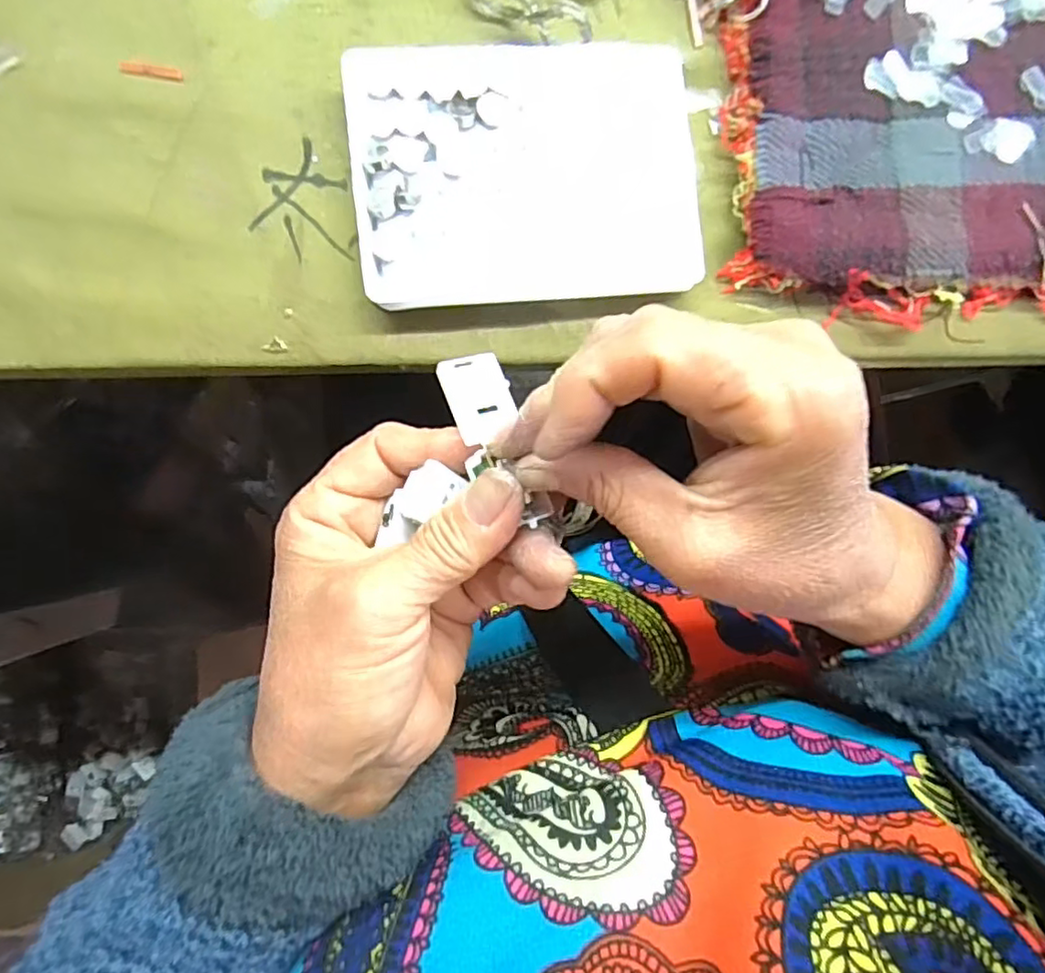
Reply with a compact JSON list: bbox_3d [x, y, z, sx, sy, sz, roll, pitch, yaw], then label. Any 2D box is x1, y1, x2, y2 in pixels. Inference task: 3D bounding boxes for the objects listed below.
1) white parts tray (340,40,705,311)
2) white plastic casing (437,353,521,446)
[{"bbox_3d":[0.002,-0.122,0.247,0.129,0.013,0.097,-5,90,-8],"label":"white parts tray"},{"bbox_3d":[-0.013,-0.028,0.200,0.021,0.004,0.029,-17,80,-27],"label":"white plastic casing"}]

